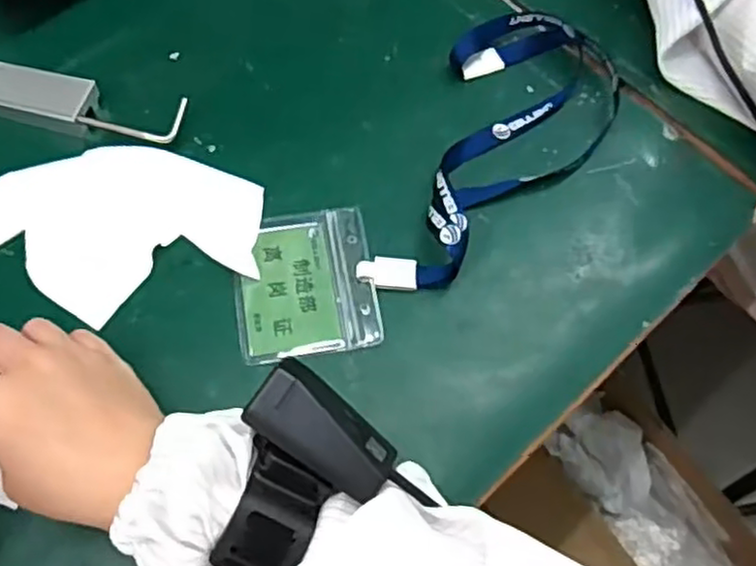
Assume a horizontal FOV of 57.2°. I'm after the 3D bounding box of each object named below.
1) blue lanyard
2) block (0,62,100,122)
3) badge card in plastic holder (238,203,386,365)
[{"bbox_3d":[0.090,-0.092,0.477,0.122,0.028,0.252,20,63,7],"label":"blue lanyard"},{"bbox_3d":[-0.238,-0.130,0.484,0.078,0.026,0.033,12,63,3],"label":"block"},{"bbox_3d":[-0.046,-0.002,0.439,0.085,0.006,0.098,-8,63,-7],"label":"badge card in plastic holder"}]

